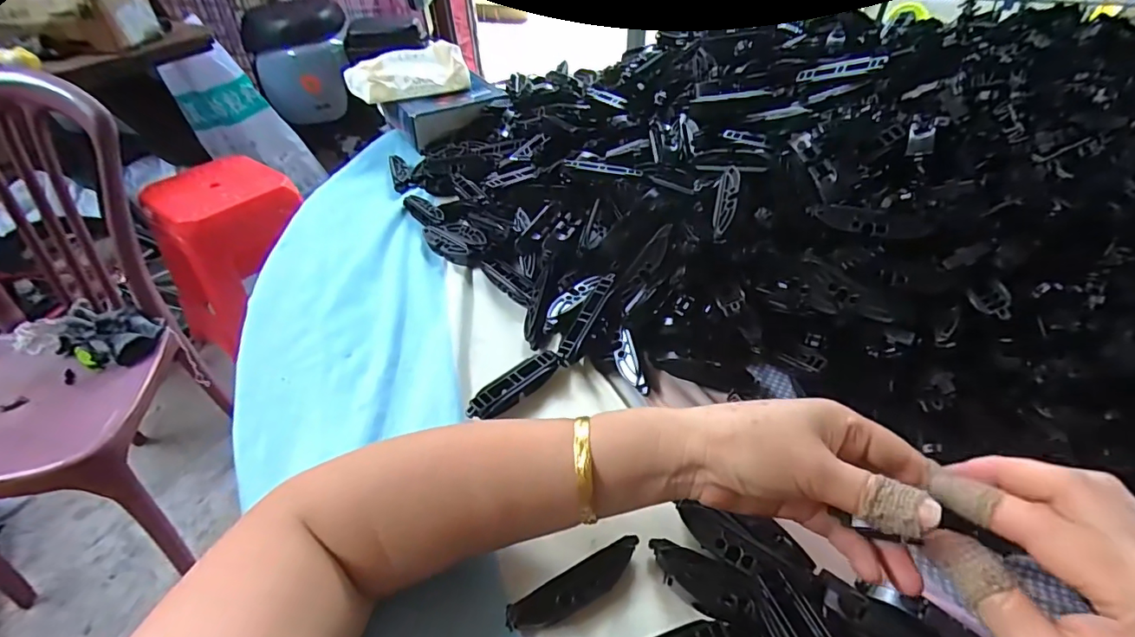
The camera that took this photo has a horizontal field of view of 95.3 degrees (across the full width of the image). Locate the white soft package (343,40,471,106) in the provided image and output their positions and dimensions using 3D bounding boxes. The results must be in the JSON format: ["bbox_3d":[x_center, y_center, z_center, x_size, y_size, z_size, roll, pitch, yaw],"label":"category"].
[{"bbox_3d":[-0.210,-0.327,0.691,0.143,0.039,0.094,-28,51,-26],"label":"white soft package"}]

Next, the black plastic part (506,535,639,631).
[{"bbox_3d":[0.006,0.144,0.278,0.078,0.017,0.017,-20,48,-20],"label":"black plastic part"}]

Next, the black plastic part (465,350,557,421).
[{"bbox_3d":[-0.040,0.051,0.383,0.018,0.019,0.078,34,53,30],"label":"black plastic part"}]

